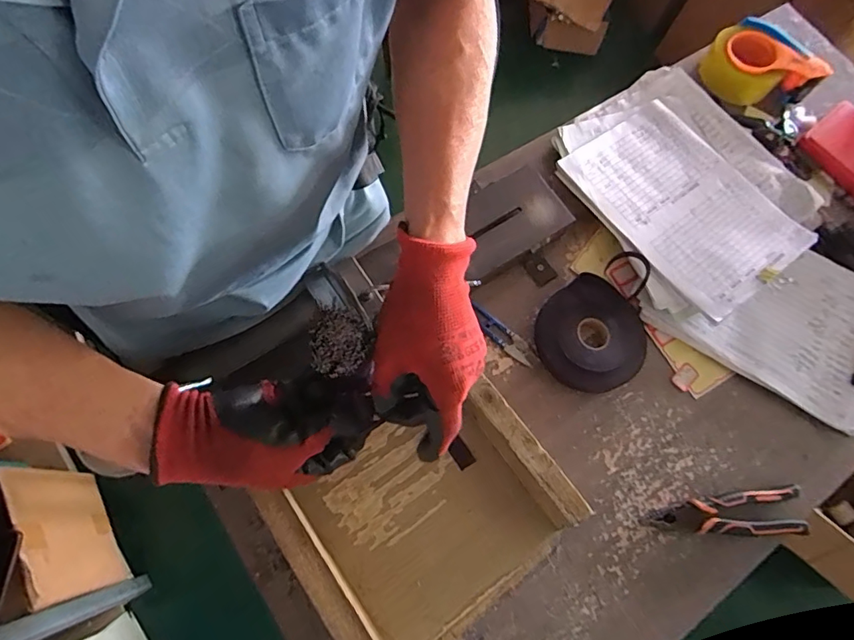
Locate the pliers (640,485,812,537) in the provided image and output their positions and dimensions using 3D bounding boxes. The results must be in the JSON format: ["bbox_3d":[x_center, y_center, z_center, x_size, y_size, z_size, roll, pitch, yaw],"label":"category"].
[{"bbox_3d":[0.349,0.229,0.593,0.183,0.015,0.051,-6,70,-5],"label":"pliers"}]

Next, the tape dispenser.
[{"bbox_3d":[0.526,-0.400,0.818,0.128,0.062,0.152,-32,77,-15],"label":"tape dispenser"}]

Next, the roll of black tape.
[{"bbox_3d":[0.209,0.021,0.652,0.137,0.027,0.136,1,70,-2],"label":"roll of black tape"}]

